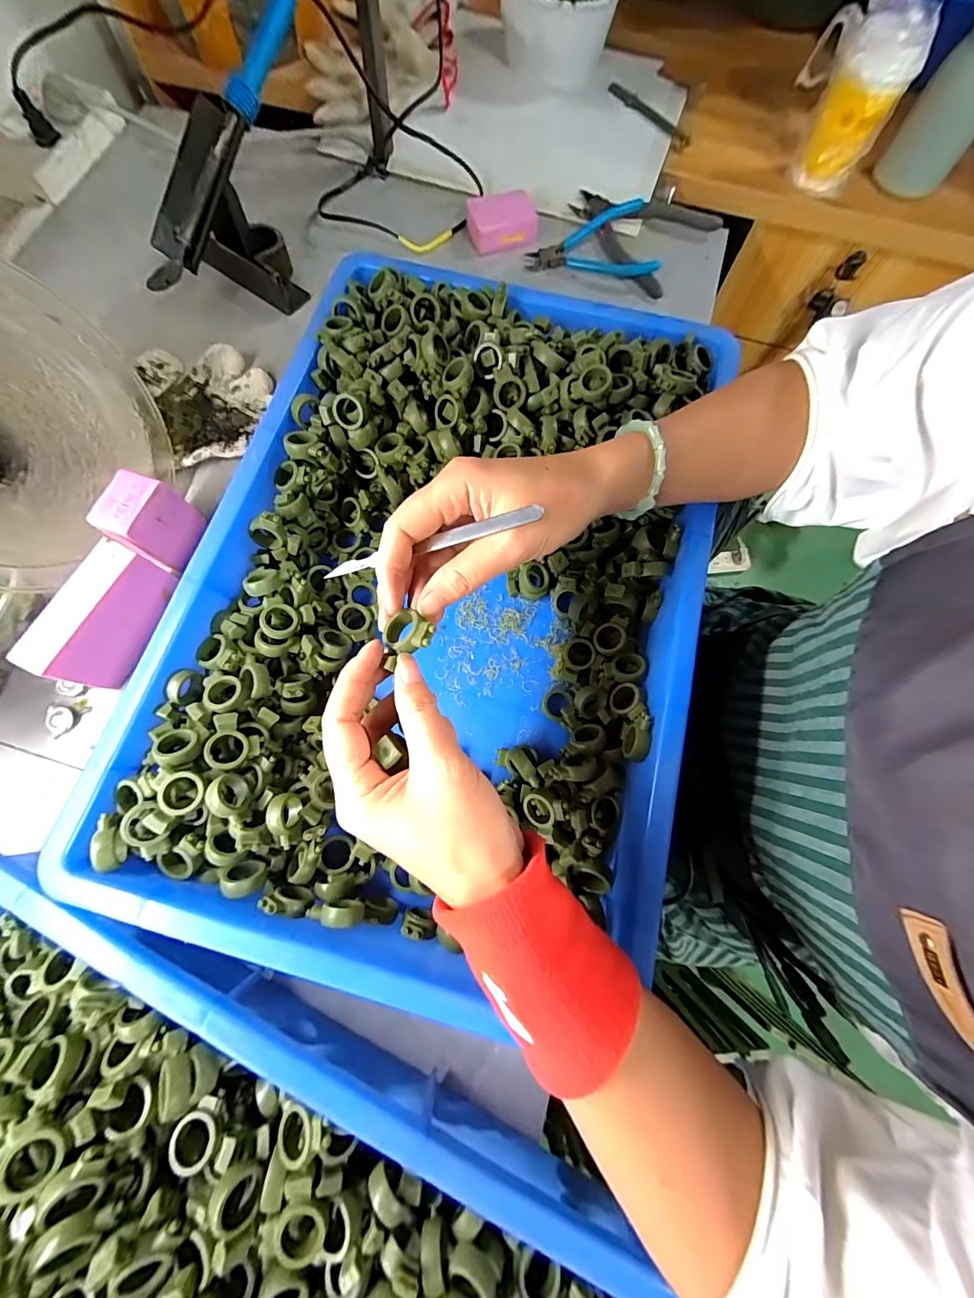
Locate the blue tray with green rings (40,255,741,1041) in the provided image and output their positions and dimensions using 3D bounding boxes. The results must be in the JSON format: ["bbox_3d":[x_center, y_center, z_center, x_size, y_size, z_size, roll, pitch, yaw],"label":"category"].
[{"bbox_3d":[-0.026,-0.057,0.344,0.375,0.101,0.553,15,75,2],"label":"blue tray with green rings"}]

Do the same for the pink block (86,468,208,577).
[{"bbox_3d":[-0.287,-0.108,0.366,0.041,0.064,0.060,22,75,4],"label":"pink block"}]

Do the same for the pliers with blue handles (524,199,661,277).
[{"bbox_3d":[0.125,-0.487,0.502,0.146,0.025,0.102,7,74,0],"label":"pliers with blue handles"}]

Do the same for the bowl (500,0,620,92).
[{"bbox_3d":[0.088,-0.850,0.568,0.143,0.088,0.149,-8,75,-4],"label":"bowl"}]

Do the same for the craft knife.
[{"bbox_3d":[-0.035,-0.058,0.240,0.131,0.004,0.009,-11,70,19],"label":"craft knife"}]

